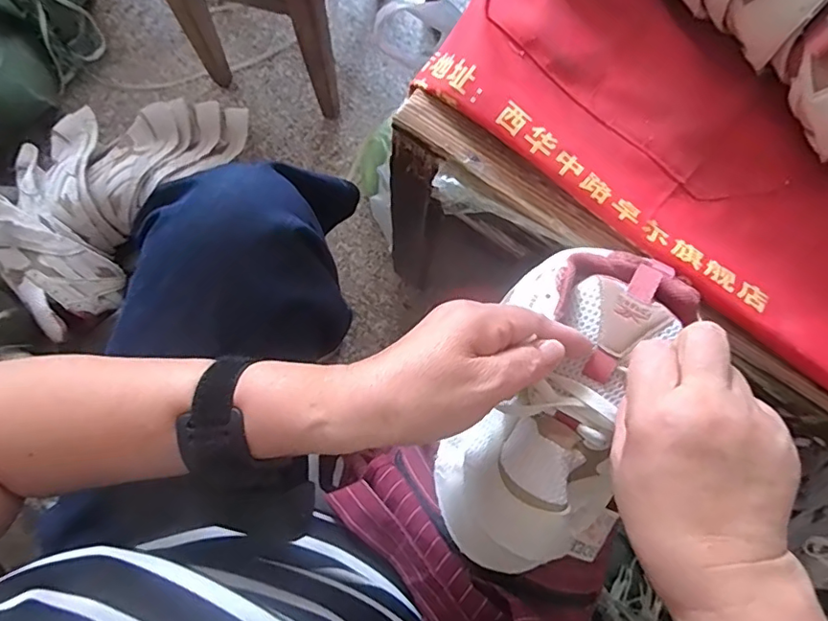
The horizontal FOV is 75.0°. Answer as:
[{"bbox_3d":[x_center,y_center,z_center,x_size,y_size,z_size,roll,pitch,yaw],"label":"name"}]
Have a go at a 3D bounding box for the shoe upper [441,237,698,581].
[{"bbox_3d":[0.096,0.066,0.356,0.114,0.071,0.221,26,95,4],"label":"shoe upper"}]

